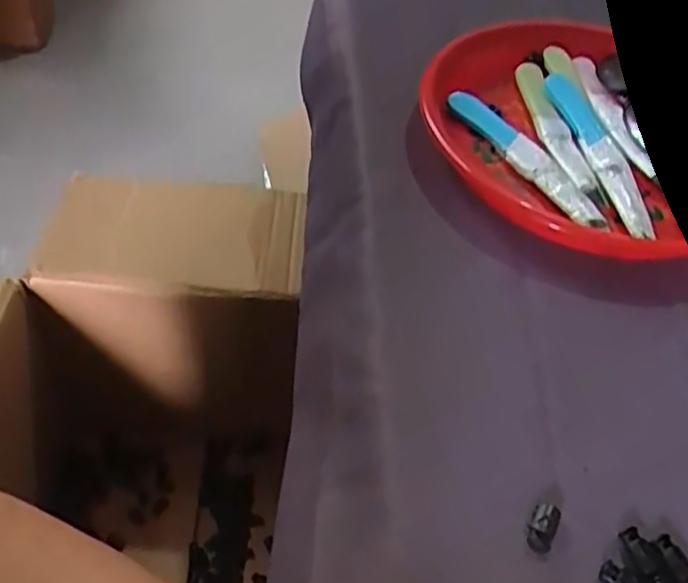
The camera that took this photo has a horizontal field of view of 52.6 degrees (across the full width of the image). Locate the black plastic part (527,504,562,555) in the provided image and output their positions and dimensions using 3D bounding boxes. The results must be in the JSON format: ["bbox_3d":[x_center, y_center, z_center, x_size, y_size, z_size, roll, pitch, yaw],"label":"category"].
[{"bbox_3d":[0.089,0.106,0.313,0.013,0.004,0.023,24,52,15],"label":"black plastic part"}]

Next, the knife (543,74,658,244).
[{"bbox_3d":[0.176,-0.099,0.487,0.031,0.010,0.166,-4,50,-8],"label":"knife"}]

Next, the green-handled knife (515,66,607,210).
[{"bbox_3d":[0.150,-0.118,0.500,0.025,0.008,0.160,-2,50,-7],"label":"green-handled knife"}]

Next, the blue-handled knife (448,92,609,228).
[{"bbox_3d":[0.124,-0.091,0.476,0.029,0.011,0.148,-23,55,-23],"label":"blue-handled knife"}]

